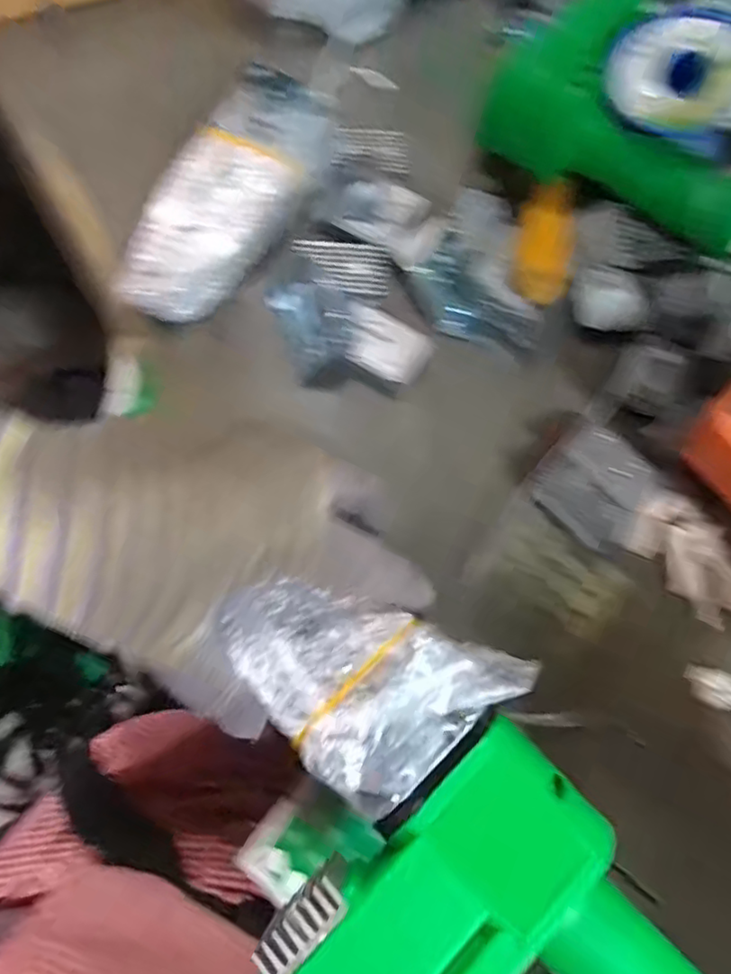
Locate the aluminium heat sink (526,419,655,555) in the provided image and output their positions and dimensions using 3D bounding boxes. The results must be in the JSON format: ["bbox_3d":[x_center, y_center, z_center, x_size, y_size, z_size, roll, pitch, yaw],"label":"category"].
[{"bbox_3d":[0.119,-0.001,0.312,0.057,0.008,0.057,38,81,-4],"label":"aluminium heat sink"}]

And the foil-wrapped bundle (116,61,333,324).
[{"bbox_3d":[-0.079,-0.163,0.339,0.075,0.019,0.166,26,69,5],"label":"foil-wrapped bundle"}]

